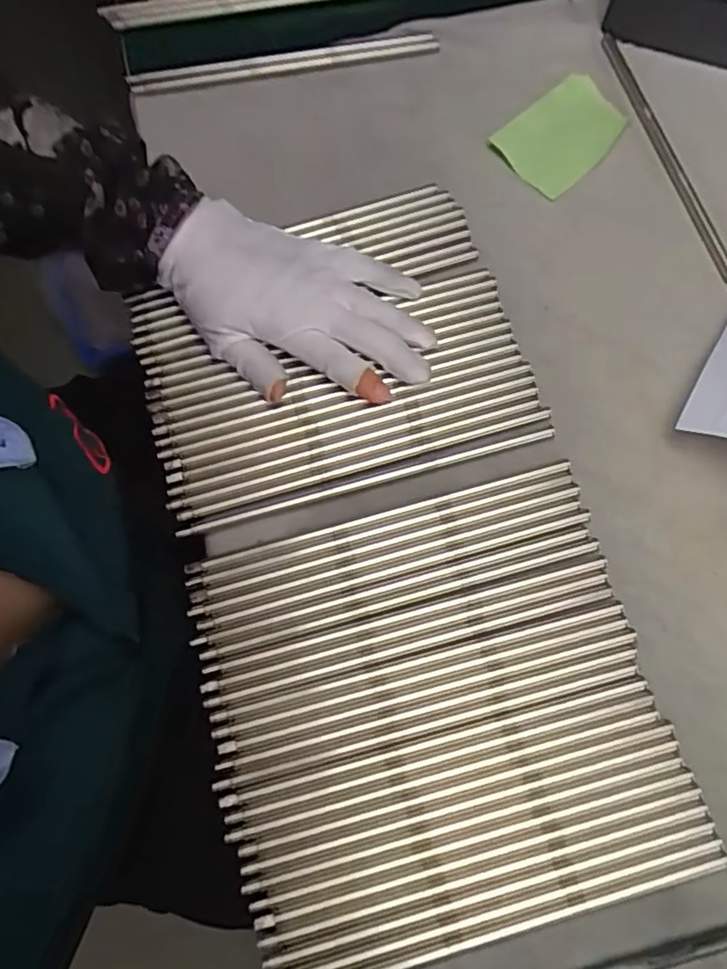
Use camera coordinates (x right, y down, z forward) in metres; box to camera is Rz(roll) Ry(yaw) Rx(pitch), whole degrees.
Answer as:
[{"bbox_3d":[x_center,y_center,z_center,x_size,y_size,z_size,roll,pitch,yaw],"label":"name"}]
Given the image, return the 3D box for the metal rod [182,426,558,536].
[{"bbox_3d":[0.005,-0.002,0.361,0.223,0.009,0.008,-16,73,-5],"label":"metal rod"}]

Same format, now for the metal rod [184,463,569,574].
[{"bbox_3d":[0.010,0.018,0.353,0.223,0.006,0.009,-15,73,-5],"label":"metal rod"}]

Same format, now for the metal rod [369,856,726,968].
[{"bbox_3d":[0.068,0.213,0.291,0.222,0.004,0.009,-14,73,-4],"label":"metal rod"}]

